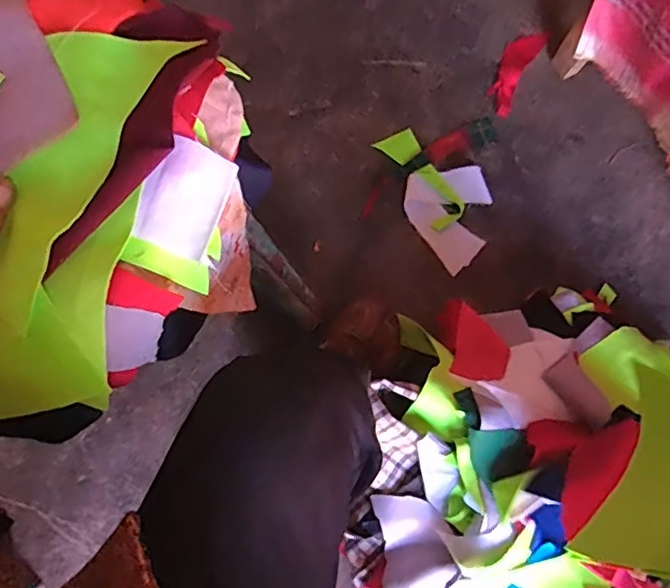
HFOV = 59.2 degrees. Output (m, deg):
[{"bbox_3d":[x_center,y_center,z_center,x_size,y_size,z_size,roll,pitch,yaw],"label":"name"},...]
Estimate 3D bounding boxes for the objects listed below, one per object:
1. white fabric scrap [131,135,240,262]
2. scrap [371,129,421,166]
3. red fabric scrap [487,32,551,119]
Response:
[{"bbox_3d":[-0.087,-0.057,0.345,0.045,0.008,0.065,25,79,-23],"label":"white fabric scrap"},{"bbox_3d":[0.090,-0.202,0.826,0.057,0.004,0.046,-25,74,-8],"label":"scrap"},{"bbox_3d":[0.256,-0.321,0.849,0.046,0.008,0.144,27,81,5],"label":"red fabric scrap"}]

